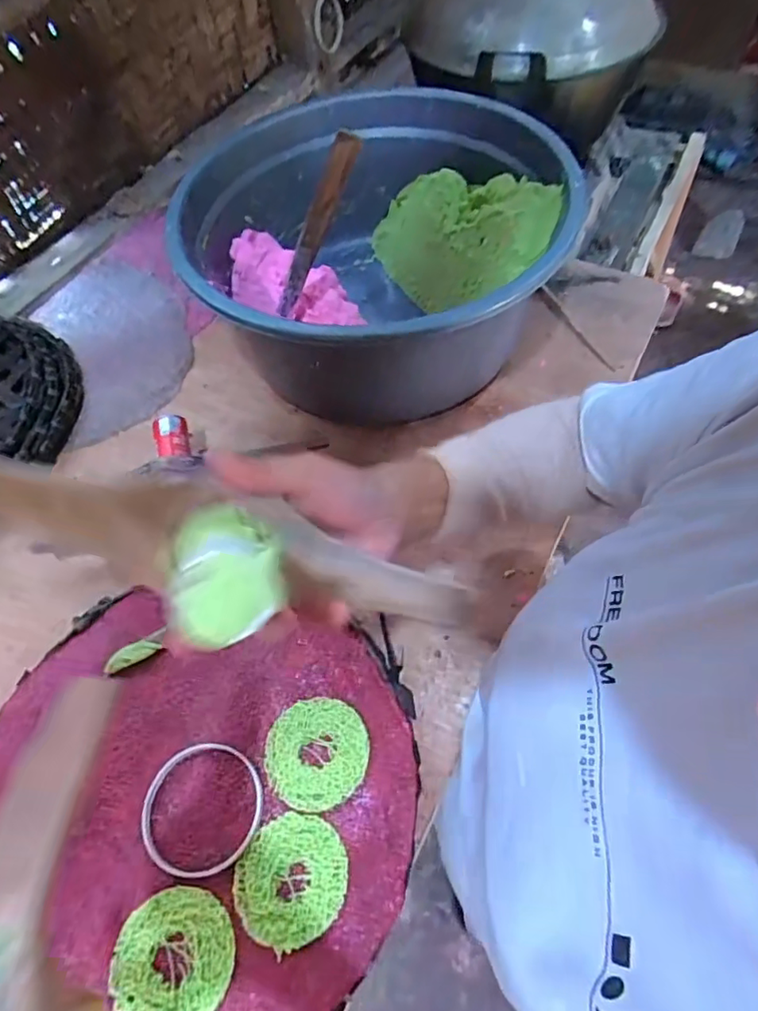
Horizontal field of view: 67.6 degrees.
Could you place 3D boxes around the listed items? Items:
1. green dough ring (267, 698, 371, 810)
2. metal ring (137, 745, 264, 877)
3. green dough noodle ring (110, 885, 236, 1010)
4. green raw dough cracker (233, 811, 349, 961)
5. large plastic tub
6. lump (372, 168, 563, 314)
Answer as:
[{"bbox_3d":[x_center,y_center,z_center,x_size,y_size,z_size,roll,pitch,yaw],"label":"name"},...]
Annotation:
[{"bbox_3d":[-0.049,0.194,0.447,0.079,0.005,0.080,4,58,7],"label":"green dough ring"},{"bbox_3d":[-0.132,0.227,0.427,0.087,0.014,0.088,-2,58,3],"label":"metal ring"},{"bbox_3d":[-0.138,0.306,0.382,0.076,0.004,0.080,-2,58,3],"label":"green dough noodle ring"},{"bbox_3d":[-0.063,0.265,0.402,0.077,0.005,0.078,24,63,18],"label":"green raw dough cracker"},{"bbox_3d":[-0.011,-0.269,0.634,0.378,0.206,0.399,-2,58,3],"label":"large plastic tub"},{"bbox_3d":[0.089,-0.317,0.673,0.108,0.134,0.263,-35,61,-16],"label":"lump"}]

